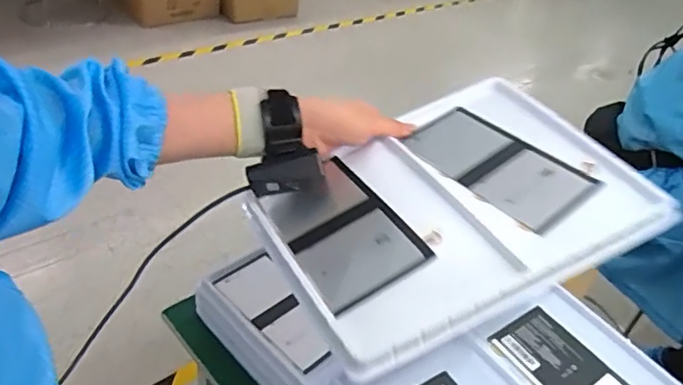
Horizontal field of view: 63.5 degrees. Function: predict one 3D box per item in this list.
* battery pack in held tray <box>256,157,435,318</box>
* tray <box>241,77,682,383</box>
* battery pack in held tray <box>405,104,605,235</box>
[{"bbox_3d":[-0.002,0.035,0.485,0.090,0.020,0.164,-31,39,-11],"label":"battery pack in held tray"},{"bbox_3d":[0.098,0.010,0.504,0.324,0.034,0.240,-23,43,-19],"label":"tray"},{"bbox_3d":[0.146,-0.027,0.530,0.089,0.009,0.169,-33,48,-26],"label":"battery pack in held tray"}]

